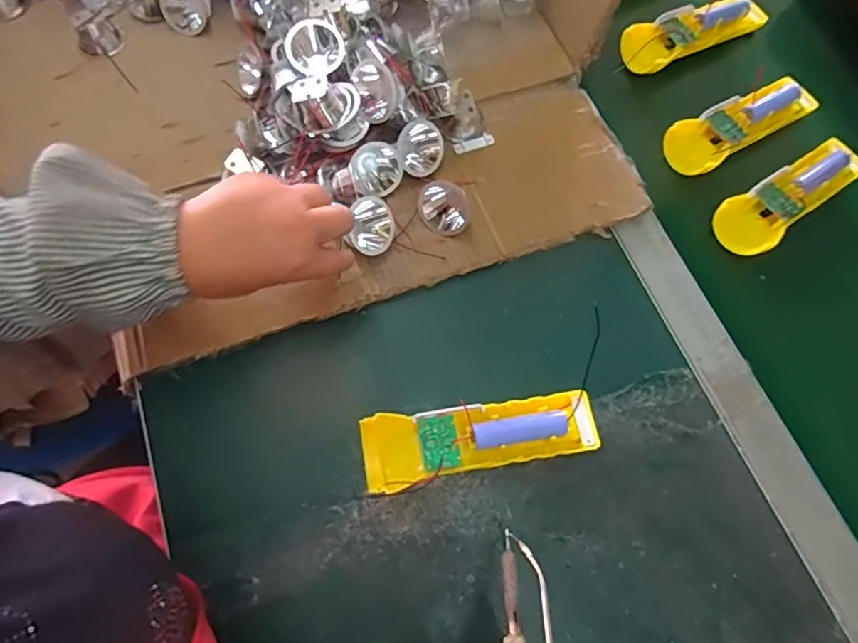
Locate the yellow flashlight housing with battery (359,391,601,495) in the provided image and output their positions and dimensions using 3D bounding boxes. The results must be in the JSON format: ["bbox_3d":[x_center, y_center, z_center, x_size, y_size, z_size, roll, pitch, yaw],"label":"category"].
[{"bbox_3d":[0.036,0.081,0.367,0.161,0.028,0.046,-9,69,-6],"label":"yellow flashlight housing with battery"}]

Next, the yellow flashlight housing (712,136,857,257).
[{"bbox_3d":[0.315,-0.109,0.453,0.154,0.018,0.050,-30,73,-13],"label":"yellow flashlight housing"}]

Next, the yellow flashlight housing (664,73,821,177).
[{"bbox_3d":[0.286,-0.182,0.481,0.161,0.021,0.048,-29,73,-13],"label":"yellow flashlight housing"}]

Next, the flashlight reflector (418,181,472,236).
[{"bbox_3d":[0.011,-0.093,0.424,0.043,0.017,0.043,2,87,-27],"label":"flashlight reflector"}]

